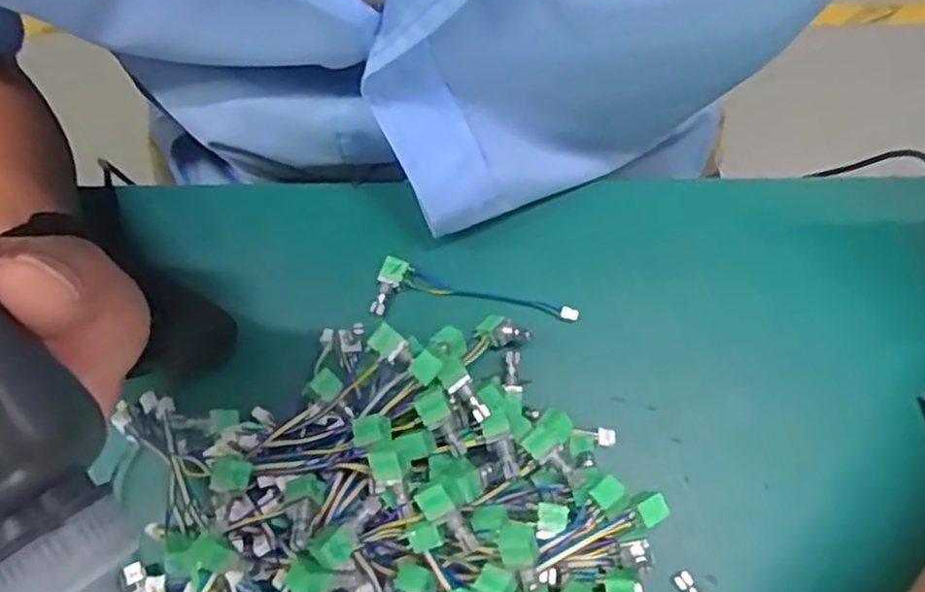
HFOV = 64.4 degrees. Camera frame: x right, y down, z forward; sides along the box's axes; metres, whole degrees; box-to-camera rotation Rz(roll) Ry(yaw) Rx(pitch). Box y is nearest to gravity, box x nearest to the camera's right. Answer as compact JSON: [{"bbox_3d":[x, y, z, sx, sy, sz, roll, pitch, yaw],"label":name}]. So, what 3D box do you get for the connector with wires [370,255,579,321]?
[{"bbox_3d":[0.005,0.007,0.351,0.095,0.016,0.026,14,74,6],"label":"connector with wires"}]

